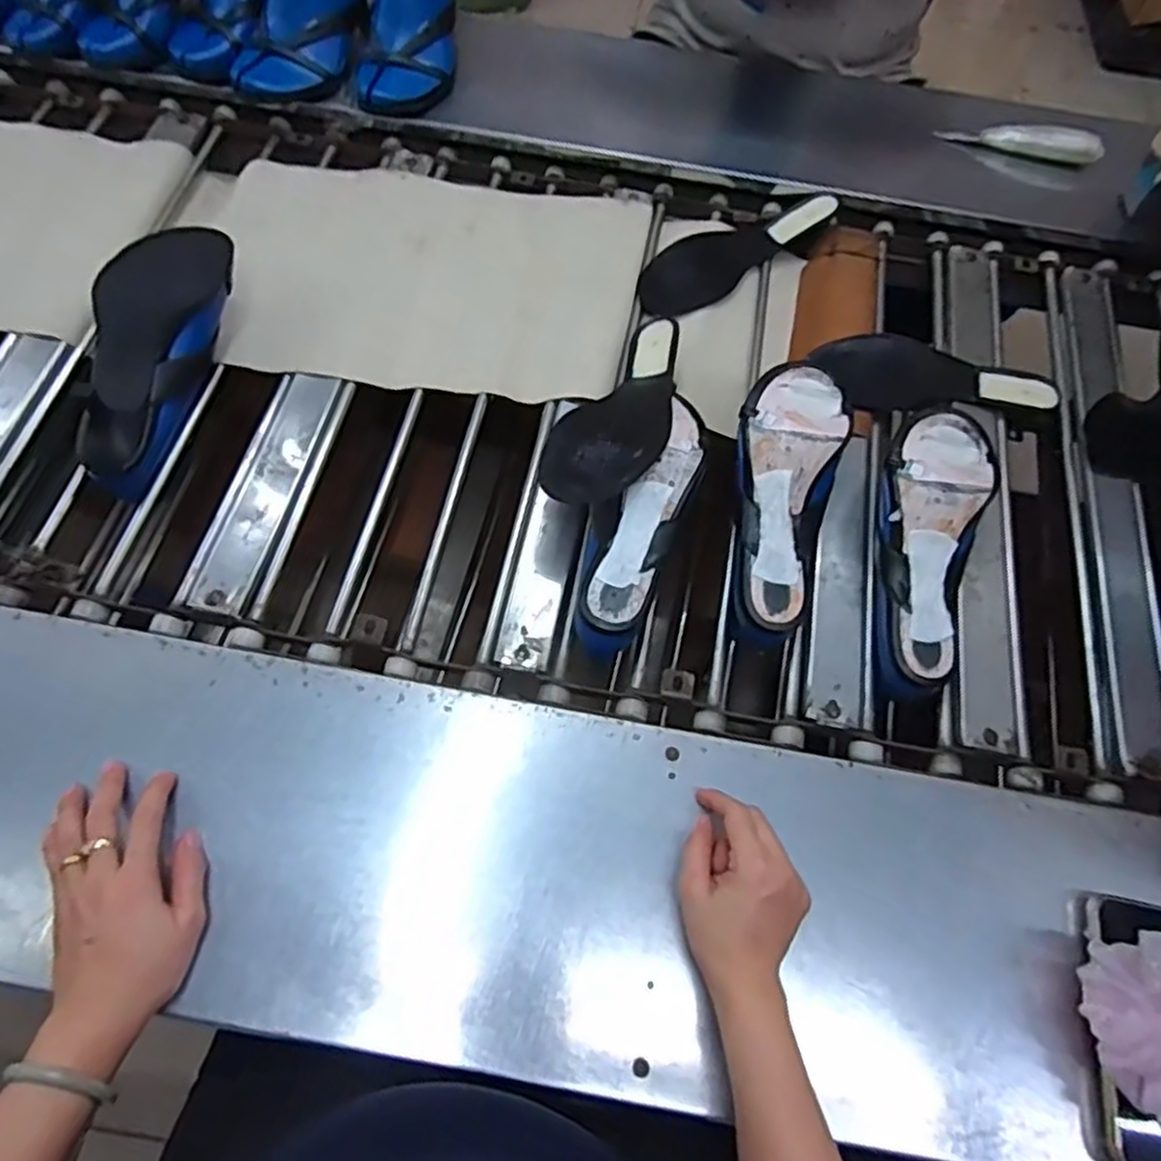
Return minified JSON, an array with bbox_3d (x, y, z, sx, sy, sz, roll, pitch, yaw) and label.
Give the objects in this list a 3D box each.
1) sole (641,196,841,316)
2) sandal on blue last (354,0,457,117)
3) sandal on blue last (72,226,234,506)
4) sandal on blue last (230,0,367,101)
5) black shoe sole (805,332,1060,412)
[{"bbox_3d":[0.165,-0.373,0.812,0.252,0.030,0.081,-33,71,-19],"label":"sole"},{"bbox_3d":[-0.187,-0.658,0.830,0.094,0.168,0.237,19,62,8],"label":"sandal on blue last"},{"bbox_3d":[-0.387,-0.203,0.662,0.084,0.075,0.261,11,80,3],"label":"sandal on blue last"},{"bbox_3d":[-0.295,-0.659,0.834,0.076,0.094,0.249,31,103,14],"label":"sandal on blue last"},{"bbox_3d":[0.359,-0.210,0.752,0.239,0.014,0.084,11,63,0],"label":"black shoe sole"}]

